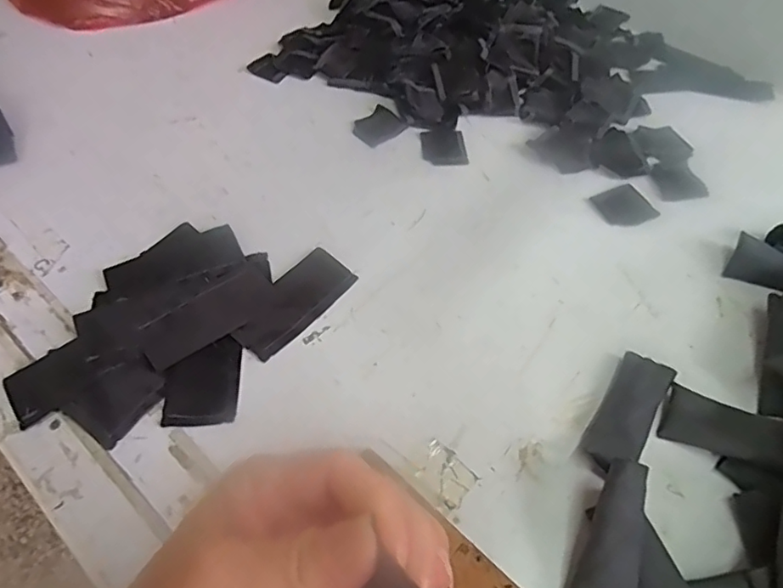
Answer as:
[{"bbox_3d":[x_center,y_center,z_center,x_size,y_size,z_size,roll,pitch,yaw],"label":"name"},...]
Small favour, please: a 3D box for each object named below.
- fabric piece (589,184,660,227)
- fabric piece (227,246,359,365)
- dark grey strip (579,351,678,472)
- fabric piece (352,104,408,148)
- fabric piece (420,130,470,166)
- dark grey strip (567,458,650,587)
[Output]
[{"bbox_3d":[0.236,-0.089,0.554,0.055,0.004,0.049,-20,57,-15],"label":"fabric piece"},{"bbox_3d":[-0.085,0.006,0.475,0.053,0.009,0.116,33,60,21],"label":"fabric piece"},{"bbox_3d":[0.182,0.090,0.417,0.039,0.013,0.095,30,59,19],"label":"dark grey strip"},{"bbox_3d":[-0.013,-0.190,0.619,0.059,0.007,0.050,-39,64,-24],"label":"fabric piece"},{"bbox_3d":[0.059,-0.164,0.608,0.049,0.004,0.053,-4,54,-4],"label":"fabric piece"},{"bbox_3d":[0.139,0.158,0.342,0.041,0.014,0.103,18,76,12],"label":"dark grey strip"}]

